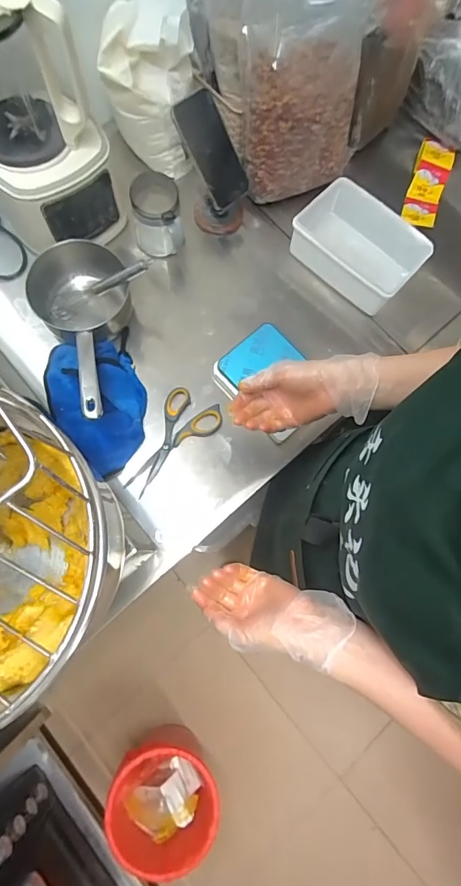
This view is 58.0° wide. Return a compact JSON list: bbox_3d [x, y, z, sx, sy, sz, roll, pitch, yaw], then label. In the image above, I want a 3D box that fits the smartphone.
[{"bbox_3d":[-0.030,-0.483,0.692,0.068,0.157,0.016,-31,37,1],"label":"smartphone"}]

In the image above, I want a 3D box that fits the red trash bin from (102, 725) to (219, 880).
[{"bbox_3d":[-0.170,0.937,1.147,0.269,0.279,0.272,10,78,0],"label":"red trash bin"}]

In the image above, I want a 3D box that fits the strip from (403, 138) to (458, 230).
[{"bbox_3d":[0.402,-0.527,0.842,0.072,0.034,0.211,19,79,2],"label":"strip"}]

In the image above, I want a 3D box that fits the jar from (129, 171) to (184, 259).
[{"bbox_3d":[-0.126,-0.386,0.728,0.084,0.110,0.099,-2,79,-2],"label":"jar"}]

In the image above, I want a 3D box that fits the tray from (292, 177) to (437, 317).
[{"bbox_3d":[0.224,-0.353,0.756,0.226,0.086,0.139,41,80,6],"label":"tray"}]

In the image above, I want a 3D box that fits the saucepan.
[{"bbox_3d":[-0.230,-0.172,0.661,0.134,0.119,0.297,-8,65,-3],"label":"saucepan"}]

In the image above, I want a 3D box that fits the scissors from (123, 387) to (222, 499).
[{"bbox_3d":[-0.091,0.005,0.686,0.096,0.013,0.186,26,79,4],"label":"scissors"}]

